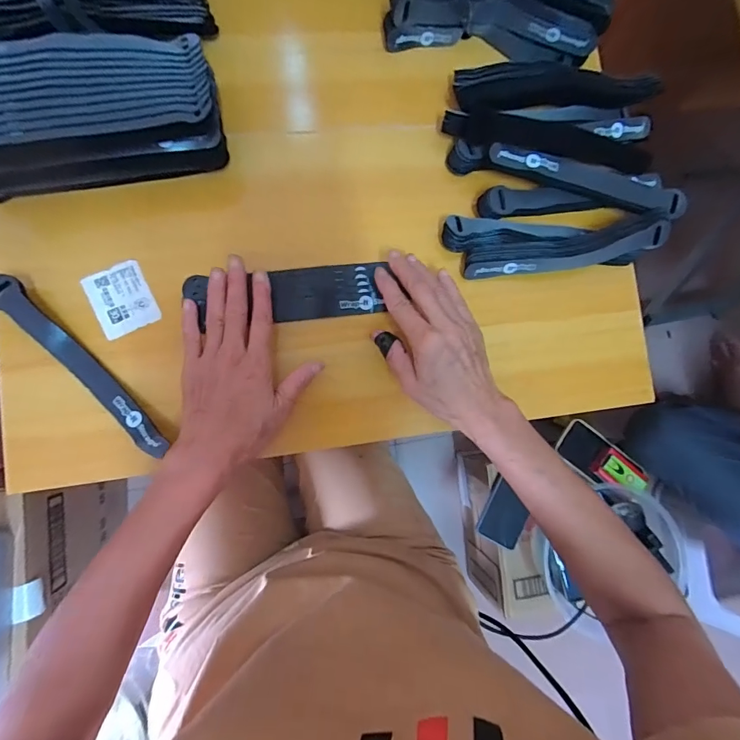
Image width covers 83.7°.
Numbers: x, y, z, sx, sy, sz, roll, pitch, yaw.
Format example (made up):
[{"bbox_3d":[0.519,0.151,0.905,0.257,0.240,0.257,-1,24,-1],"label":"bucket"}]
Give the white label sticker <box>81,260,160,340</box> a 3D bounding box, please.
[{"bbox_3d":[-0.217,-0.062,0.362,0.048,0.004,0.059,-26,89,-12],"label":"white label sticker"}]

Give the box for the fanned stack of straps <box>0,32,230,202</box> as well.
[{"bbox_3d":[-0.224,-0.199,0.324,0.205,0.060,0.090,-12,89,-7],"label":"fanned stack of straps"}]

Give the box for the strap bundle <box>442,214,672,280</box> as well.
[{"bbox_3d":[0.175,-0.118,0.390,0.204,0.029,0.051,-2,88,-7],"label":"strap bundle"}]

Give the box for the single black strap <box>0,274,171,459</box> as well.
[{"bbox_3d":[-0.235,-0.002,0.341,0.185,0.021,0.026,45,83,-3],"label":"single black strap"}]

